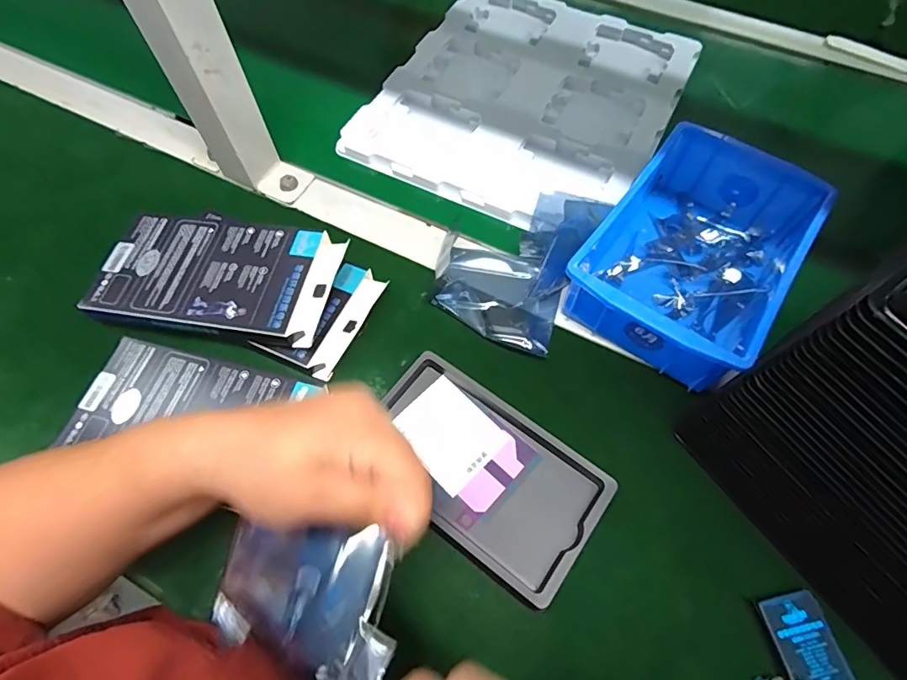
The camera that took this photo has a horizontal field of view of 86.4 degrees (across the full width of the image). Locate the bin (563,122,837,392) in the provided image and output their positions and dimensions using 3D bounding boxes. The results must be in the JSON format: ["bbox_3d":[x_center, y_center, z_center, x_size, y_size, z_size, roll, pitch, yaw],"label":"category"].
[{"bbox_3d":[0.185,-0.072,0.377,0.121,0.062,0.200,35,68,16],"label":"bin"}]

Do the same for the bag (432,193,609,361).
[{"bbox_3d":[0.042,-0.065,0.393,0.112,0.033,0.127,23,65,11],"label":"bag"}]

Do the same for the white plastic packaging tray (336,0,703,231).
[{"bbox_3d":[0.078,-0.253,0.498,0.268,0.010,0.312,27,66,13],"label":"white plastic packaging tray"}]

